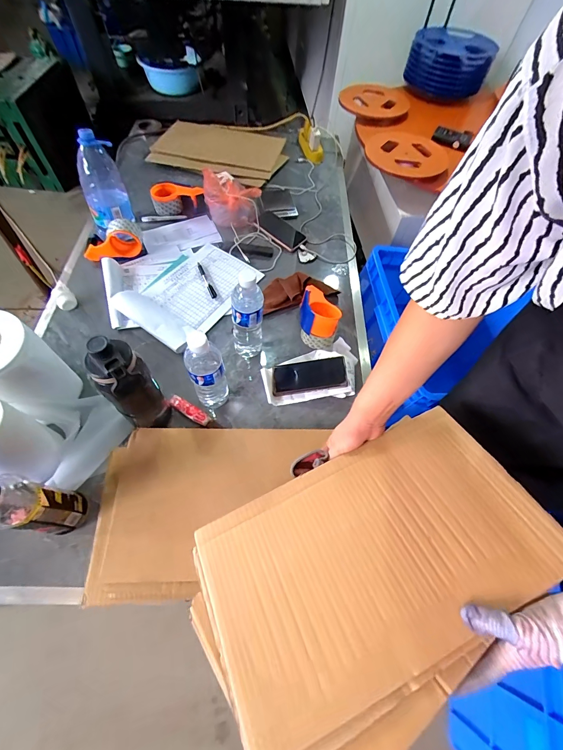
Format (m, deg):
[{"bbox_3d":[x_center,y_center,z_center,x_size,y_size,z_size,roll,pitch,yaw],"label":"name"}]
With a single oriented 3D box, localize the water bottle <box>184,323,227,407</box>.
[{"bbox_3d":[-0.139,0.001,0.606,0.061,0.224,0.063,-19,65,-13],"label":"water bottle"}]

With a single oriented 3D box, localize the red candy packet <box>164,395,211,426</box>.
[{"bbox_3d":[-0.196,0.072,0.672,0.101,0.011,0.025,26,63,10],"label":"red candy packet"}]

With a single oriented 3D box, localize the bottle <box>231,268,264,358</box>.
[{"bbox_3d":[-0.069,-0.115,0.667,0.066,0.223,0.053,-4,62,-6],"label":"bottle"}]

